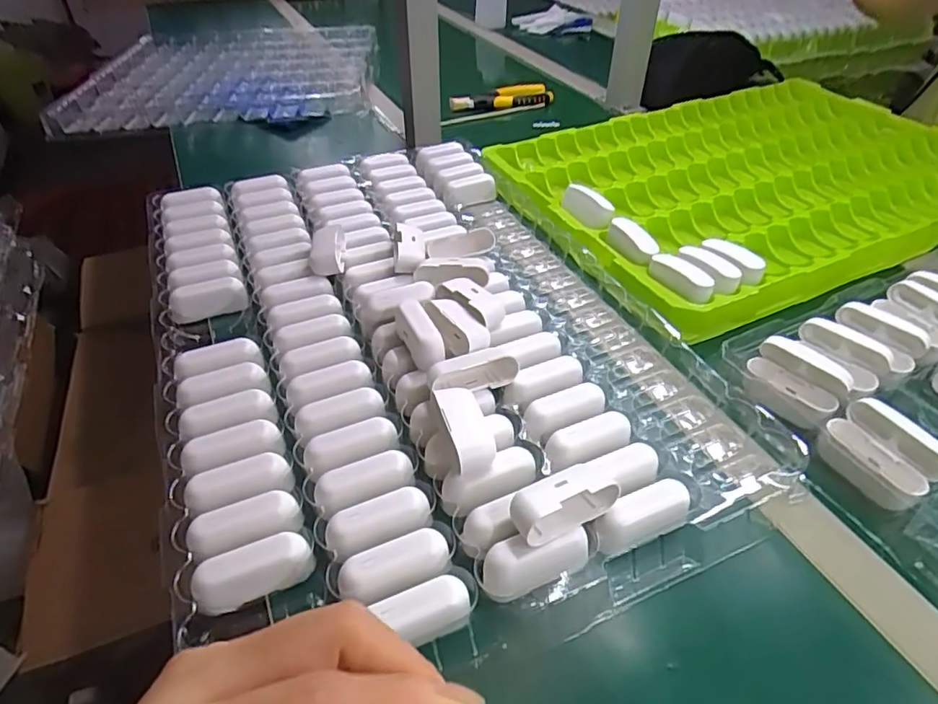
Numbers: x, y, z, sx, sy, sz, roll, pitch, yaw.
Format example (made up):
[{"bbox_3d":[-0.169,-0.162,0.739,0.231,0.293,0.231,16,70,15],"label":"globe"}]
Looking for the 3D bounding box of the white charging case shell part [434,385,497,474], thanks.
[{"bbox_3d":[-0.002,0.049,0.366,0.028,0.026,0.059,-12,43,-13],"label":"white charging case shell part"}]

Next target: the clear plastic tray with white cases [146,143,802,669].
[{"bbox_3d":[-0.064,-0.033,0.497,0.381,0.075,0.571,-17,44,-18],"label":"clear plastic tray with white cases"}]

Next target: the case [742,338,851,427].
[{"bbox_3d":[0.238,0.022,0.413,0.062,0.034,0.048,29,49,28],"label":"case"}]

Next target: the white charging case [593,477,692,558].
[{"bbox_3d":[0.104,0.101,0.341,0.062,0.024,0.027,-11,43,-12],"label":"white charging case"}]

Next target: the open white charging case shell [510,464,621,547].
[{"bbox_3d":[0.056,0.084,0.325,0.069,0.022,0.026,-22,46,-23],"label":"open white charging case shell"}]

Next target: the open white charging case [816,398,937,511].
[{"bbox_3d":[0.270,0.066,0.372,0.046,0.038,0.066,-17,46,-17],"label":"open white charging case"}]

